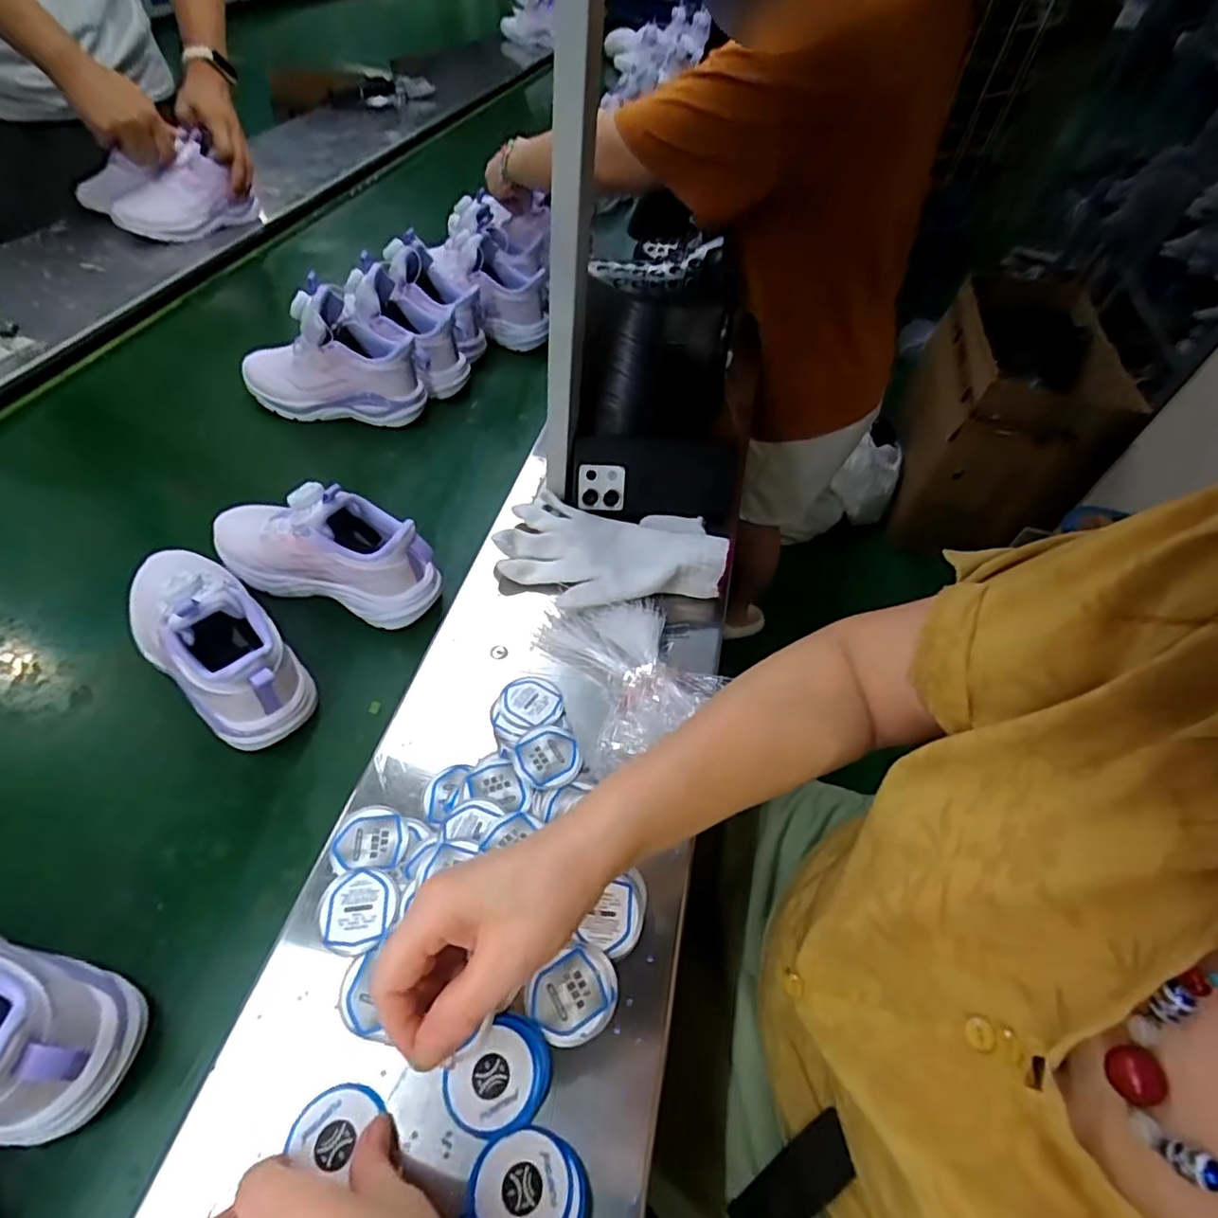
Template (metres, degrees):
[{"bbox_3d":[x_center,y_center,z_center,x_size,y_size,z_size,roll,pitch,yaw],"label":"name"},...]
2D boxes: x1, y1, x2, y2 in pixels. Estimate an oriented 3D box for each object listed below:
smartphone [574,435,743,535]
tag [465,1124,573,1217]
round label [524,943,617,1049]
[{"bbox_3d":[0.045,-0.130,0.620,0.158,0.084,0.009,5,13,-3],"label":"smartphone"},{"bbox_3d":[-0.044,0.284,0.302,0.049,0.006,0.045,4,51,-5],"label":"tag"},{"bbox_3d":[-0.020,0.225,0.359,0.049,0.007,0.043,-31,61,-28],"label":"round label"}]

